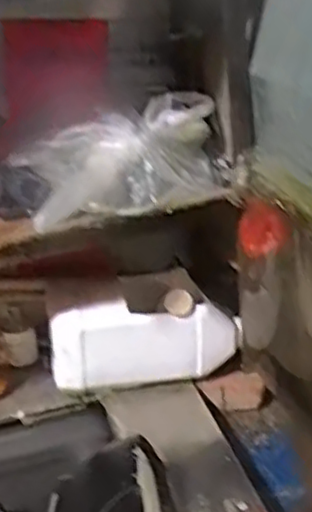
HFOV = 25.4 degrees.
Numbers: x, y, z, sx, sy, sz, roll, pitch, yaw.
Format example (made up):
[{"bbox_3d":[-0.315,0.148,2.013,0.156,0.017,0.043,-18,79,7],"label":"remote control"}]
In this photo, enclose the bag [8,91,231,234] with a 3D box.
[{"bbox_3d":[-0.030,-0.127,0.884,0.280,0.095,0.159,-14,27,-16],"label":"bag"}]

